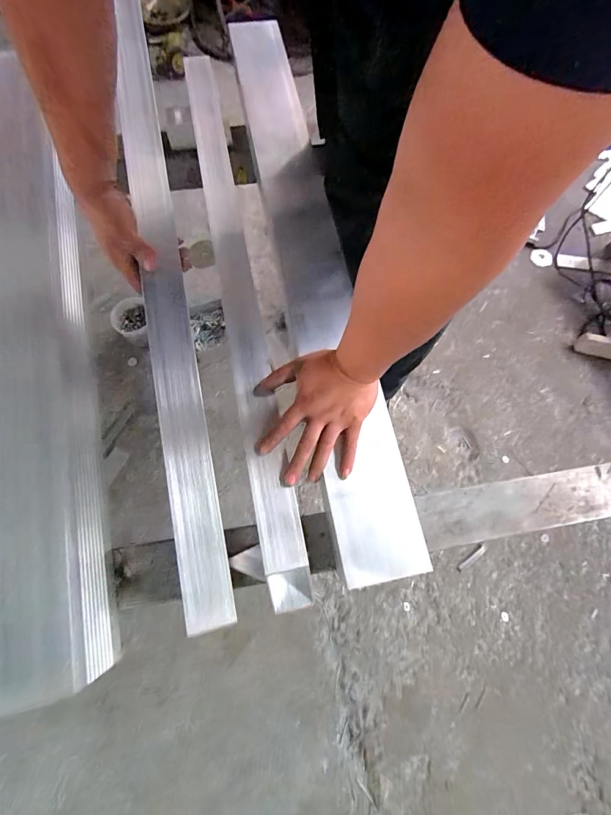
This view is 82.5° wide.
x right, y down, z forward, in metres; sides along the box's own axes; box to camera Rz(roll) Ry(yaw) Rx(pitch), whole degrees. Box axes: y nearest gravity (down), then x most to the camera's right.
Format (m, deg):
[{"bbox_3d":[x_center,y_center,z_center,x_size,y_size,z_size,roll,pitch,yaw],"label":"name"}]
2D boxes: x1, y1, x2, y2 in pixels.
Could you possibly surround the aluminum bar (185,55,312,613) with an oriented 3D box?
[{"bbox_3d":[-0.104,-0.183,0.522,0.056,0.050,0.888,-10,74,-5],"label":"aluminum bar"}]

